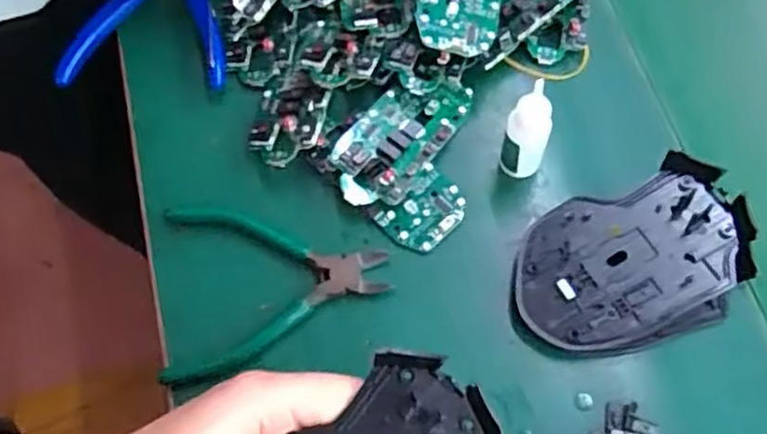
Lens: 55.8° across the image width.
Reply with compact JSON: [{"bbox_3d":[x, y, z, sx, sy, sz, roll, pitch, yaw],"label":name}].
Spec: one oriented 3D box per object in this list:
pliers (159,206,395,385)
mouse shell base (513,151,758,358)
[{"bbox_3d":[-0.057,0.036,0.377,0.117,0.009,0.093,-1,67,2],"label":"pliers"},{"bbox_3d":[0.124,0.023,0.360,0.119,0.034,0.080,-20,67,-6],"label":"mouse shell base"}]

